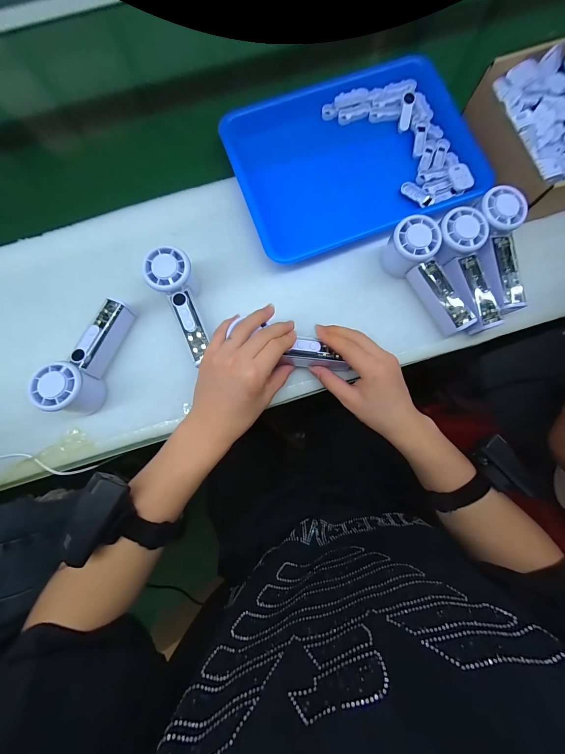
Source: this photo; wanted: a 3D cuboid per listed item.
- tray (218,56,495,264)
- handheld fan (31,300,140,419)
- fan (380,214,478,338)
[{"bbox_3d":[0.100,-0.329,0.414,0.337,0.026,0.259,-20,82,-2],"label":"tray"},{"bbox_3d":[-0.244,-0.028,0.353,0.048,0.065,0.150,15,82,3],"label":"handheld fan"},{"bbox_3d":[0.191,-0.127,0.369,0.058,0.055,0.153,-30,83,-3],"label":"fan"}]

